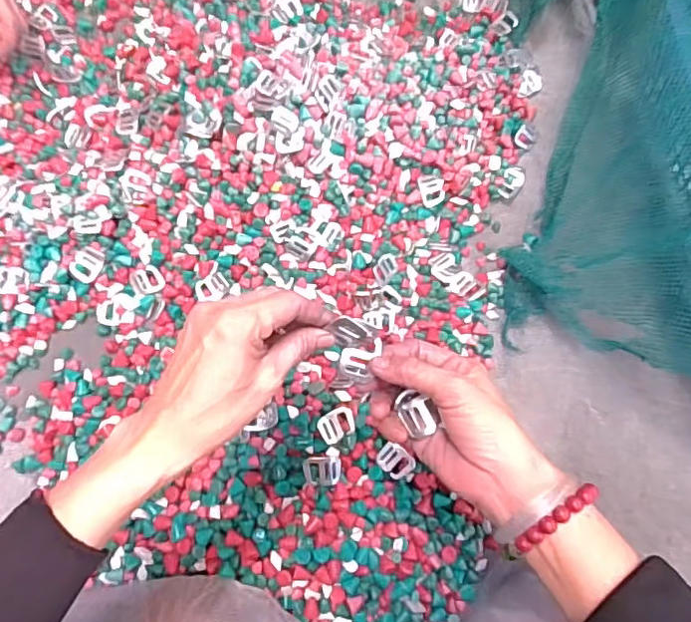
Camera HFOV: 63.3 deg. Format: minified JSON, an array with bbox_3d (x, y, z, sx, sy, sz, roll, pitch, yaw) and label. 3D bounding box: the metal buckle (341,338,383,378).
[{"bbox_3d":[0.010,0.030,0.361,0.026,0.008,0.026,8,84,-25],"label":"metal buckle"}]

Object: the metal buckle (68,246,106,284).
[{"bbox_3d":[-0.259,-0.046,0.561,0.028,0.004,0.035,35,90,-9],"label":"metal buckle"}]

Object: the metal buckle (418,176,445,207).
[{"bbox_3d":[0.091,-0.124,0.585,0.030,0.004,0.032,-4,89,-17],"label":"metal buckle"}]

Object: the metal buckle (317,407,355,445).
[{"bbox_3d":[-0.008,0.100,0.493,0.032,0.004,0.026,-27,90,-12],"label":"metal buckle"}]

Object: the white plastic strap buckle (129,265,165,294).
[{"bbox_3d":[-0.201,-0.032,0.570,0.032,0.004,0.027,-13,95,1],"label":"white plastic strap buckle"}]

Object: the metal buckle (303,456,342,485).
[{"bbox_3d":[-0.020,0.139,0.491,0.033,0.006,0.025,4,89,-12],"label":"metal buckle"}]

